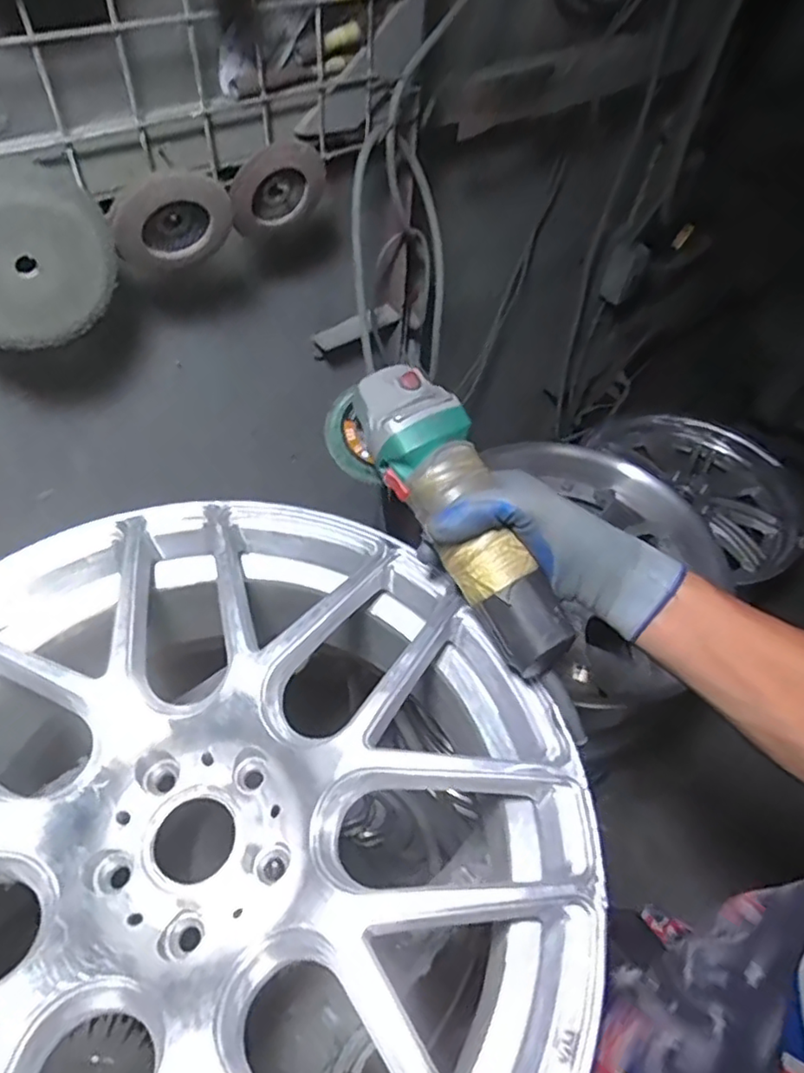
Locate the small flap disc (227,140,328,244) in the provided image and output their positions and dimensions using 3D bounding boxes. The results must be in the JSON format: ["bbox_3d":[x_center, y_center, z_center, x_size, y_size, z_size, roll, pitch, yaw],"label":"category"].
[{"bbox_3d":[-0.109,-0.306,0.548,0.090,0.098,0.026,-39,79,19],"label":"small flap disc"}]

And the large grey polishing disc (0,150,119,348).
[{"bbox_3d":[-0.272,-0.199,0.441,0.126,0.124,0.010,-34,61,-26],"label":"large grey polishing disc"}]

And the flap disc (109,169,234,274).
[{"bbox_3d":[-0.179,-0.249,0.492,0.097,0.093,0.017,-15,71,-51],"label":"flap disc"}]

